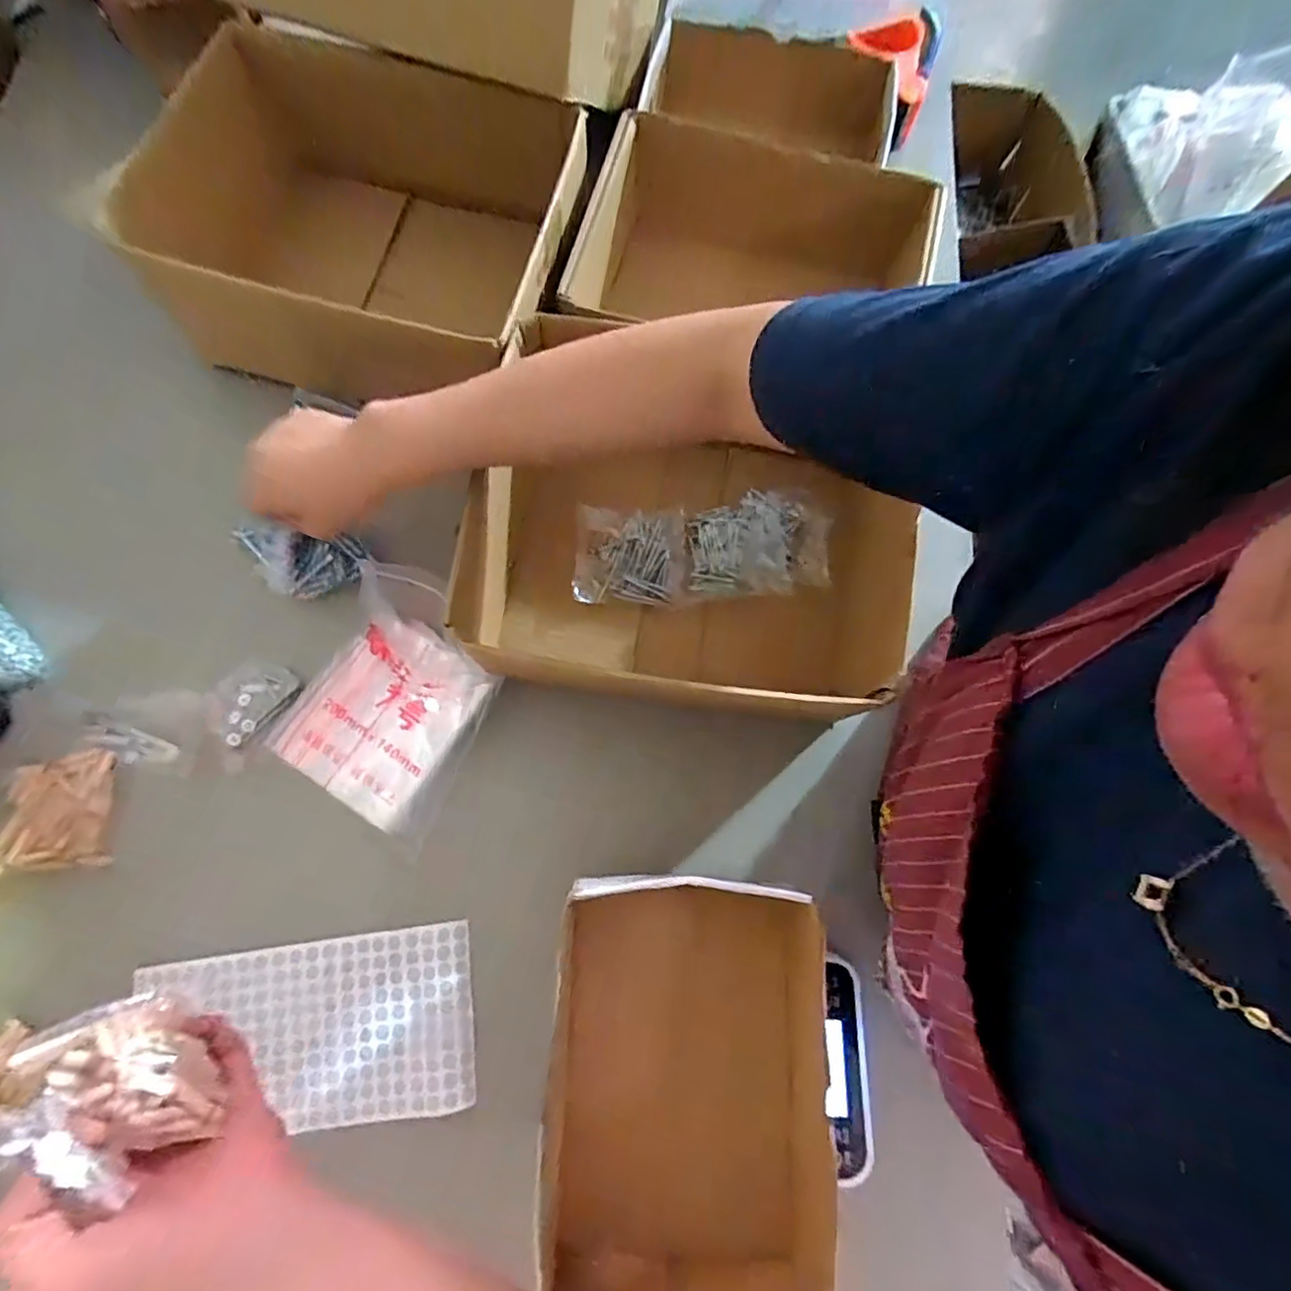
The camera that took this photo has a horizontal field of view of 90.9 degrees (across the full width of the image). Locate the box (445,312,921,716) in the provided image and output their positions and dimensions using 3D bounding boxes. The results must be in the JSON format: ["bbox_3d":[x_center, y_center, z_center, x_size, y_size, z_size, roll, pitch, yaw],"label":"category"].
[{"bbox_3d":[0.028,-0.089,0.500,0.290,0.114,0.259,10,76,1],"label":"box"}]

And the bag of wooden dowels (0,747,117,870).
[{"bbox_3d":[-0.449,0.124,0.484,0.077,0.010,0.085,-1,76,-2],"label":"bag of wooden dowels"}]

